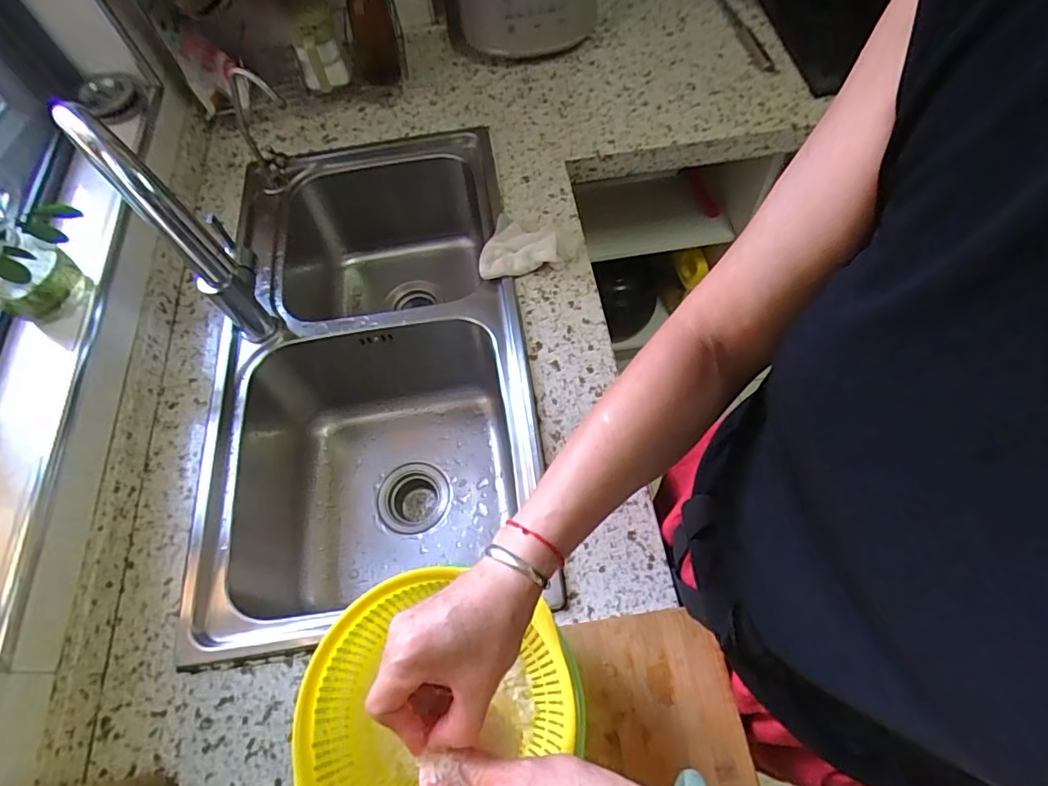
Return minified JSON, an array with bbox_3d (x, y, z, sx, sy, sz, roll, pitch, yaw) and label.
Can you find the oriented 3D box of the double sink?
[{"bbox_3d":[-0.205,-0.028,0.818,0.403,0.240,0.738,-9,62,-1],"label":"double sink"}]

